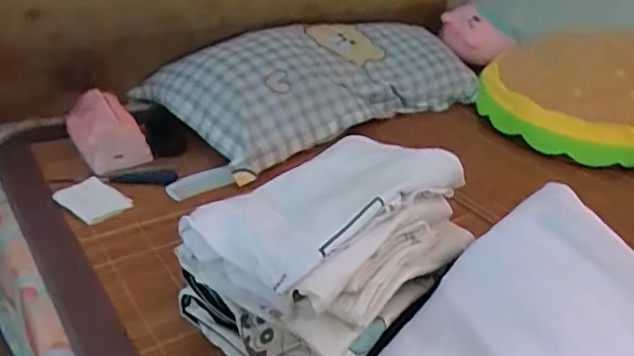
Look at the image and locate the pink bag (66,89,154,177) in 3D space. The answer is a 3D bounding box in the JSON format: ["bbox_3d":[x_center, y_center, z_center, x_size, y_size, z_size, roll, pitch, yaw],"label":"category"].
[{"bbox_3d":[-0.317,-0.077,0.852,0.101,0.107,0.112,-10,35,-22],"label":"pink bag"}]

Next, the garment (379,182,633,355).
[{"bbox_3d":[0.203,0.141,0.522,0.260,0.066,0.184,-38,63,-25],"label":"garment"}]

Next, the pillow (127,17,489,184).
[{"bbox_3d":[0.009,-0.196,1.067,0.620,0.115,0.253,-23,41,-36],"label":"pillow"}]

